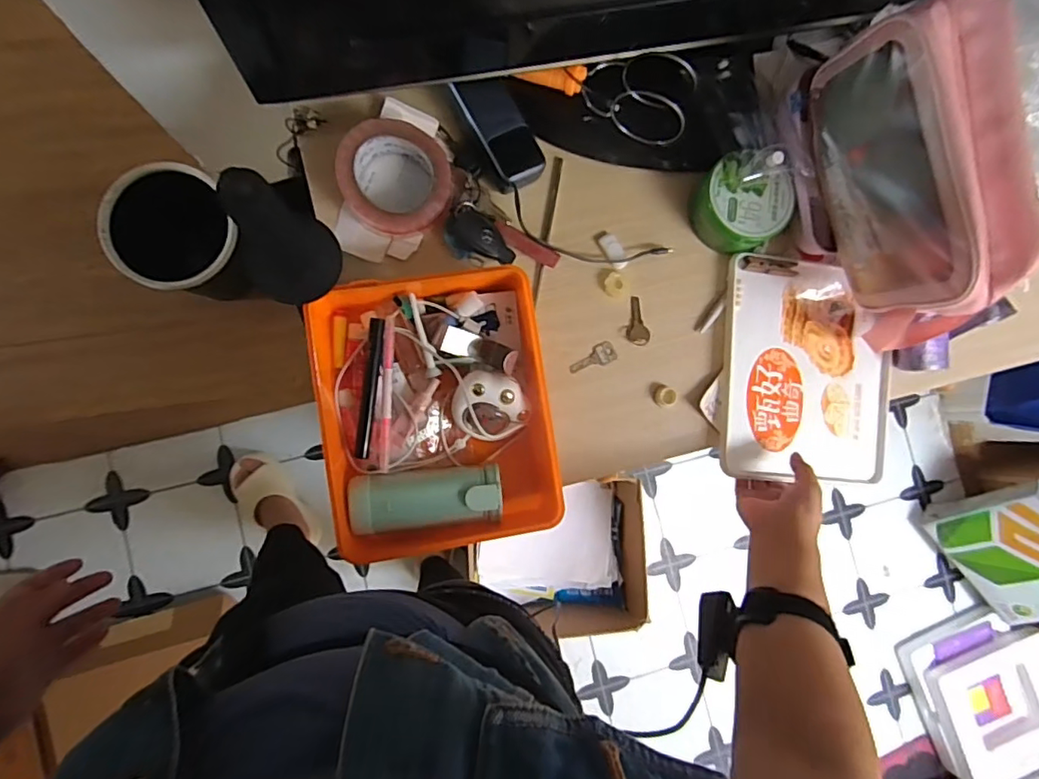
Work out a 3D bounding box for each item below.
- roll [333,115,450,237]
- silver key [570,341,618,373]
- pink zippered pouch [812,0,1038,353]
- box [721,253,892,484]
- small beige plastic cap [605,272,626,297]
[{"bbox_3d":[-0.125,-0.214,0.568,0.107,0.044,0.105,0,86,-5],"label":"roll"},{"bbox_3d":[0.080,-0.033,0.614,0.053,0.004,0.024,-27,89,-6],"label":"silver key"},{"bbox_3d":[0.373,-0.188,0.525,0.100,0.149,0.286,-15,88,-7],"label":"pink zippered pouch"},{"bbox_3d":[0.325,-0.022,0.630,0.200,0.028,0.238,5,86,-5],"label":"box"},{"bbox_3d":[0.107,-0.117,0.624,0.026,0.007,0.025,0,86,-5],"label":"small beige plastic cap"}]

